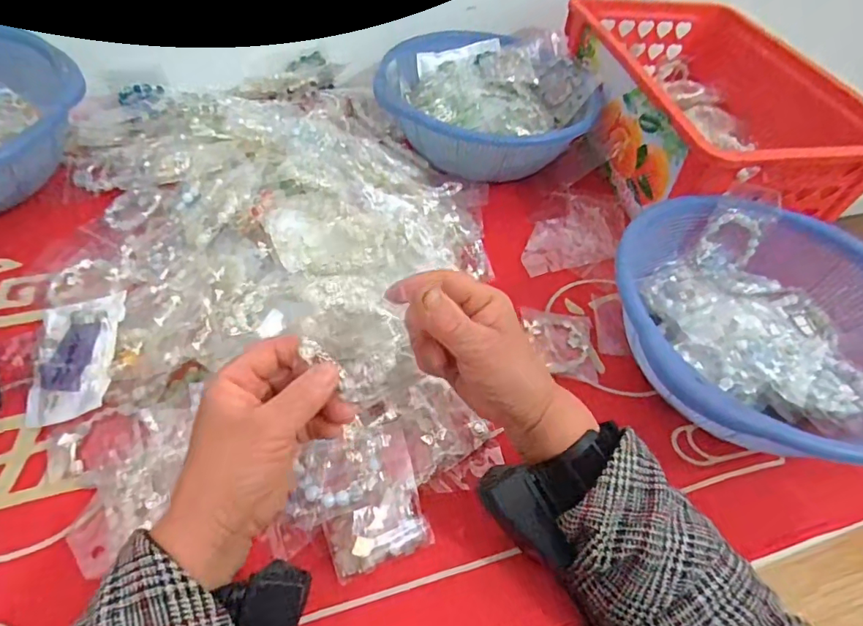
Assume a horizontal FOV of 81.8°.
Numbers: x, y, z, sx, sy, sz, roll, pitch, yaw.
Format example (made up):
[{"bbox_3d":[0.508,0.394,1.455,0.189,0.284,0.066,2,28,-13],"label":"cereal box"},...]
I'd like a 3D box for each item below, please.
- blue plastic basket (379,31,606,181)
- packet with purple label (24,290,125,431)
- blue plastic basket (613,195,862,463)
[{"bbox_3d":[0.074,-0.266,0.633,0.251,0.096,0.225,18,50,8],"label":"blue plastic basket"},{"bbox_3d":[-0.274,0.033,0.383,0.069,0.008,0.097,-12,65,7],"label":"packet with purple label"},{"bbox_3d":[0.274,0.014,0.435,0.247,0.103,0.225,3,49,-4],"label":"blue plastic basket"}]

